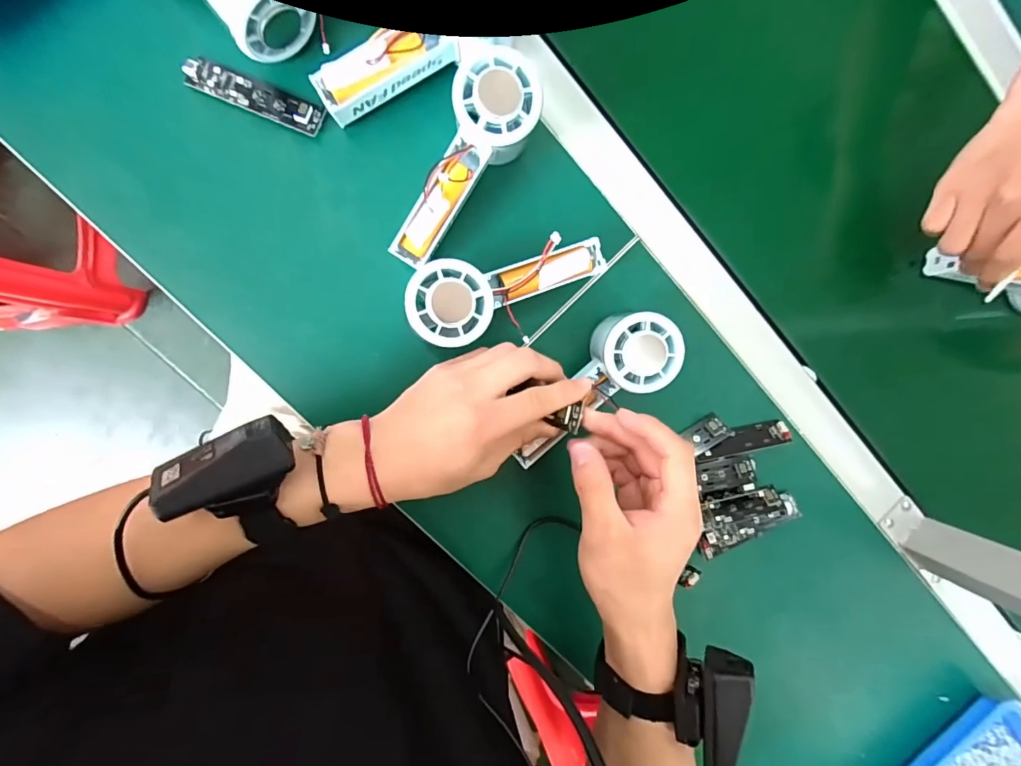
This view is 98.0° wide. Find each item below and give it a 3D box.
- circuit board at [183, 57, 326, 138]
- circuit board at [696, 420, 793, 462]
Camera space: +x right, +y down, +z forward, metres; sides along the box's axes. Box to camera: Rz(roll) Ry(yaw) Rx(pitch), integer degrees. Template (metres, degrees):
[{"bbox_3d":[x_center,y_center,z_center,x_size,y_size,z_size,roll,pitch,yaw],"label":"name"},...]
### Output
[{"bbox_3d":[-0.182,-0.204,0.315,0.094,0.009,0.023,19,92,-11],"label":"circuit board"},{"bbox_3d":[0.205,0.050,0.392,0.086,0.007,0.022,-11,64,-4],"label":"circuit board"}]

